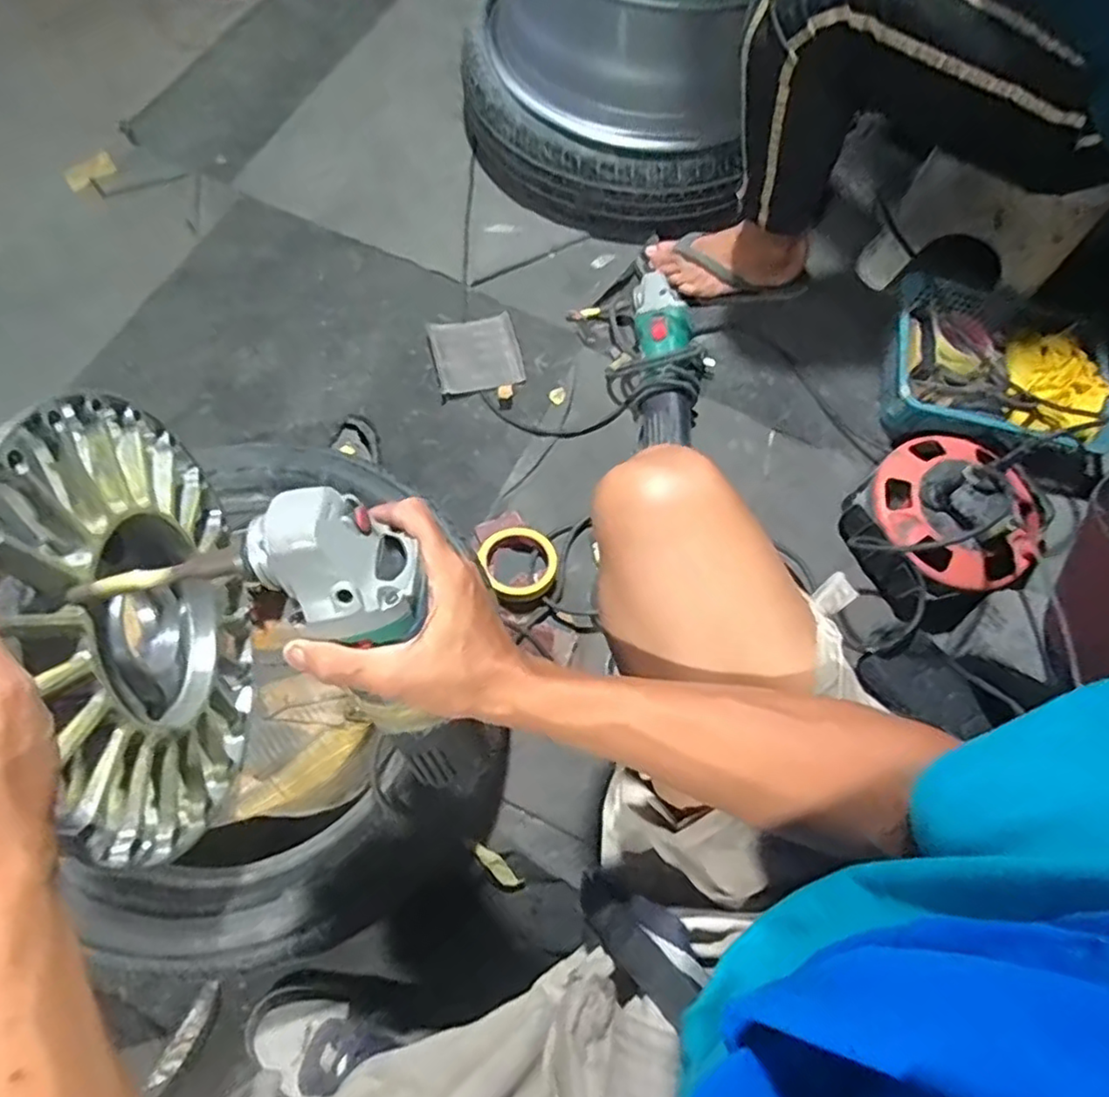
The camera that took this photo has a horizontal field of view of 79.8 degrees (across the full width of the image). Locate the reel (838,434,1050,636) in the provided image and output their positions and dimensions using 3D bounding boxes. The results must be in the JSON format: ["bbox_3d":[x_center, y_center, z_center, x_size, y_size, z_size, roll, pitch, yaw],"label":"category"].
[{"bbox_3d":[0.480,-0.036,0.812,0.237,0.119,0.197,-34,75,-15],"label":"reel"}]

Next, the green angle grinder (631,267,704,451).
[{"bbox_3d":[0.159,-0.247,0.905,0.095,0.085,0.256,2,69,-3],"label":"green angle grinder"}]

